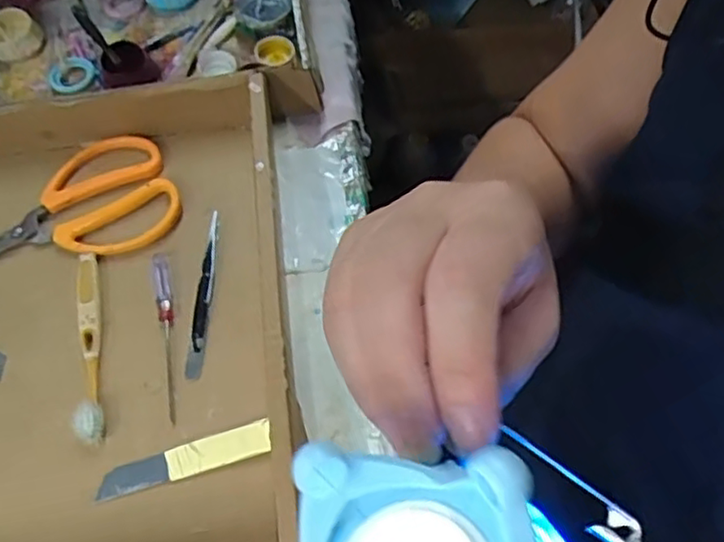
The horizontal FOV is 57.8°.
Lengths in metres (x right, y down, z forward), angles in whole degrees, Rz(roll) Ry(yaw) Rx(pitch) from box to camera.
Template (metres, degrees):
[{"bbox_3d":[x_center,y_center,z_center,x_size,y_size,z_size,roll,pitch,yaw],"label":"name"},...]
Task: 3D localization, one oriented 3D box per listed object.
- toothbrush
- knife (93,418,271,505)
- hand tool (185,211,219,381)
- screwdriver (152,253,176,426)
[{"bbox_3d":[-0.183,0.047,0.437,0.019,0.014,0.137,-12,62,-5],"label":"toothbrush"},{"bbox_3d":[-0.110,0.116,0.405,0.107,0.007,0.021,-16,62,-7],"label":"knife"},{"bbox_3d":[-0.109,0.015,0.449,0.012,0.013,0.120,0,61,2],"label":"hand tool"},{"bbox_3d":[-0.130,0.040,0.439,0.011,0.007,0.122,-12,62,-5],"label":"screwdriver"}]

